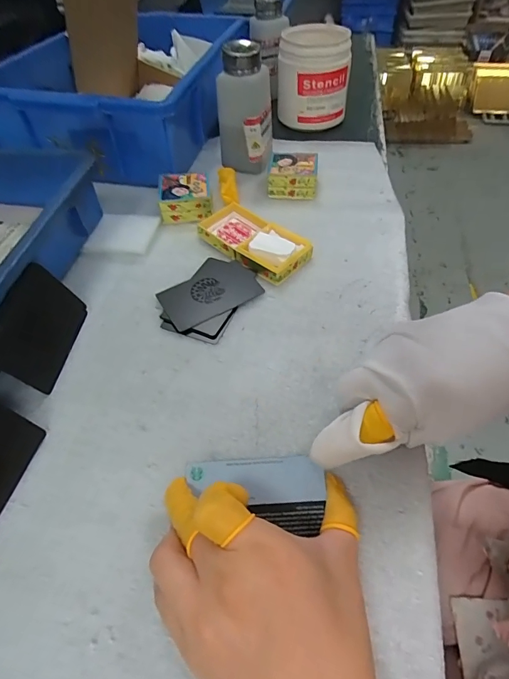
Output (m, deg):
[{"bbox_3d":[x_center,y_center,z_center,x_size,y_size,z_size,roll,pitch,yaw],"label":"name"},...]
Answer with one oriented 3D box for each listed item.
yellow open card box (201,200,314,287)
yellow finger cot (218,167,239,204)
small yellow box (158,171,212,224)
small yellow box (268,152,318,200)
[{"bbox_3d":[-0.003,-0.100,0.384,0.114,0.021,0.054,35,61,26],"label":"yellow open card box"},{"bbox_3d":[-0.030,-0.175,0.446,0.020,0.012,0.053,-10,65,-6],"label":"yellow finger cot"},{"bbox_3d":[-0.076,-0.157,0.429,0.054,0.028,0.052,-7,52,-3],"label":"small yellow box"},{"bbox_3d":[0.045,-0.190,0.453,0.053,0.031,0.049,5,52,6],"label":"small yellow box"}]

